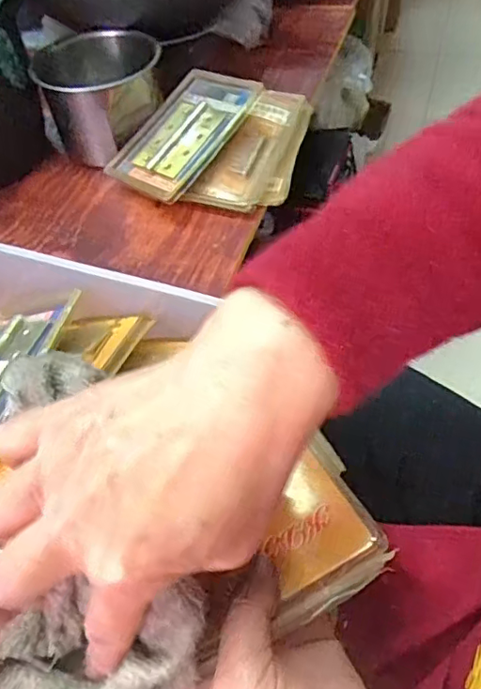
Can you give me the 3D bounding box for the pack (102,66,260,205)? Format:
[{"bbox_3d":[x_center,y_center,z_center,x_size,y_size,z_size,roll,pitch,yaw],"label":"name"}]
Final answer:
[{"bbox_3d":[-0.069,-0.248,0.645,0.132,0.014,0.176,32,79,32],"label":"pack"}]

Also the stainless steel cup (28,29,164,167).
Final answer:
[{"bbox_3d":[-0.172,-0.307,0.692,0.149,0.115,0.137,-3,51,3],"label":"stainless steel cup"}]

